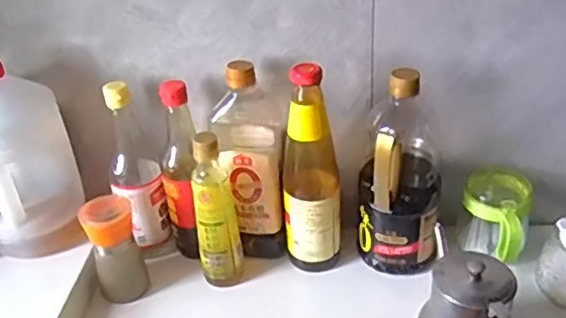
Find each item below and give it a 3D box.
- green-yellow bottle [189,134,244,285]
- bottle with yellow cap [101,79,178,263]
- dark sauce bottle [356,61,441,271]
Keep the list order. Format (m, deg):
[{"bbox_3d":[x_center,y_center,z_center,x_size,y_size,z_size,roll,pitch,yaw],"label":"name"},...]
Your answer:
[{"bbox_3d":[-0.083,0.062,0.733,0.051,0.203,0.050,-7,31,-5],"label":"green-yellow bottle"},{"bbox_3d":[-0.191,0.025,0.784,0.062,0.262,0.063,-15,33,-17],"label":"bottle with yellow cap"},{"bbox_3d":[0.144,0.011,0.742,0.092,0.253,0.109,1,31,8],"label":"dark sauce bottle"}]

